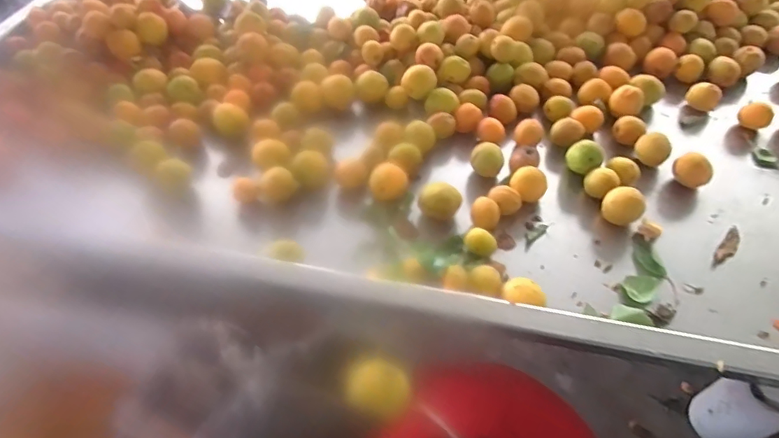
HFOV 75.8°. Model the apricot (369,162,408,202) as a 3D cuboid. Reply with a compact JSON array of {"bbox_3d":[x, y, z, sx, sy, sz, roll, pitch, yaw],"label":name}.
[{"bbox_3d":[-0.001,-0.040,0.593,0.043,0.038,0.037,-1,48,0],"label":"apricot"}]

